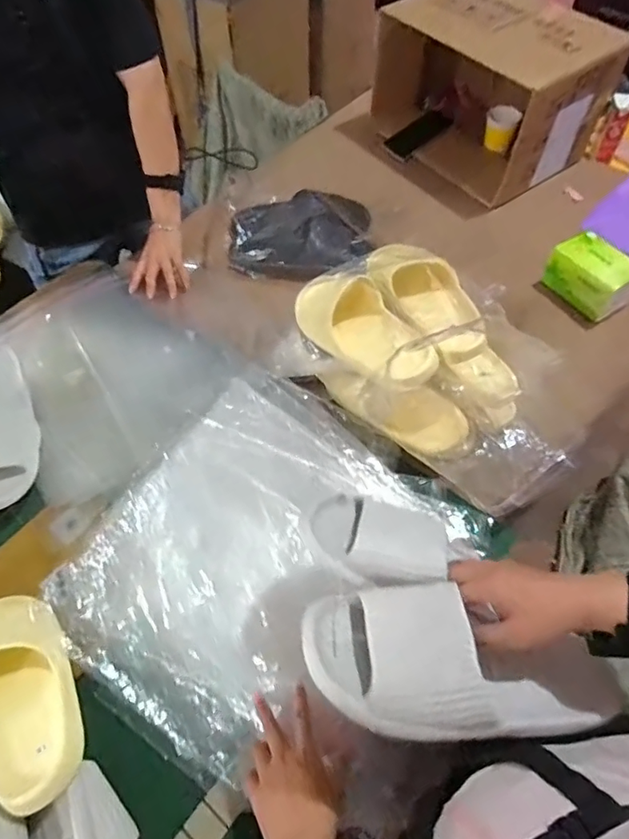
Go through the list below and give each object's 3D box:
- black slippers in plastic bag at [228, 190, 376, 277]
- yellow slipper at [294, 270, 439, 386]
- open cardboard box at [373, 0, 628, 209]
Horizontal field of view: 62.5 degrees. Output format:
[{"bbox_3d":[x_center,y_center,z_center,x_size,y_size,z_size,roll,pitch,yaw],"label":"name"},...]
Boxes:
[{"bbox_3d":[-0.025,-0.351,0.976,0.268,0.071,0.186,-2,57,-1],"label":"black slippers in plastic bag"},{"bbox_3d":[0.062,-0.122,0.686,0.088,0.065,0.233,-33,63,-19],"label":"yellow slipper"},{"bbox_3d":[0.350,-0.672,1.083,0.256,0.297,0.416,-34,63,-20],"label":"open cardboard box"}]

